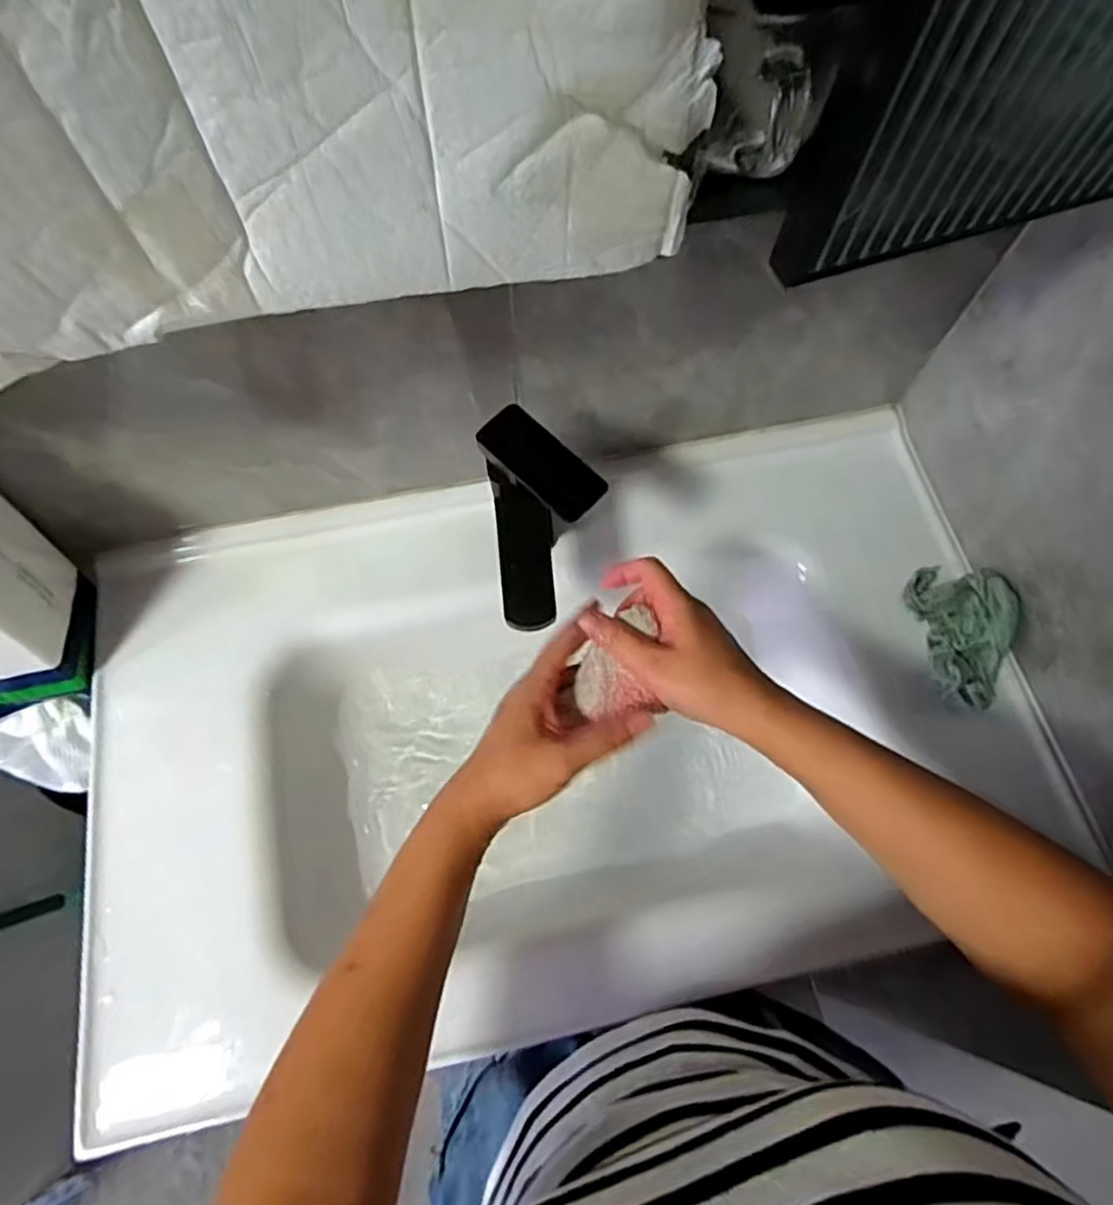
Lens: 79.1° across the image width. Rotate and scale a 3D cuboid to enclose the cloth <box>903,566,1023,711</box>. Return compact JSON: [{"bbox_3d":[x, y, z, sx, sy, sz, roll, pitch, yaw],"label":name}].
[{"bbox_3d":[0.356,0.025,0.585,0.076,0.048,0.127,-8,68,-3],"label":"cloth"}]

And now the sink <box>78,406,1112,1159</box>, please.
[{"bbox_3d":[0.009,0.117,0.627,0.791,0.144,0.446,-13,68,-5],"label":"sink"}]

